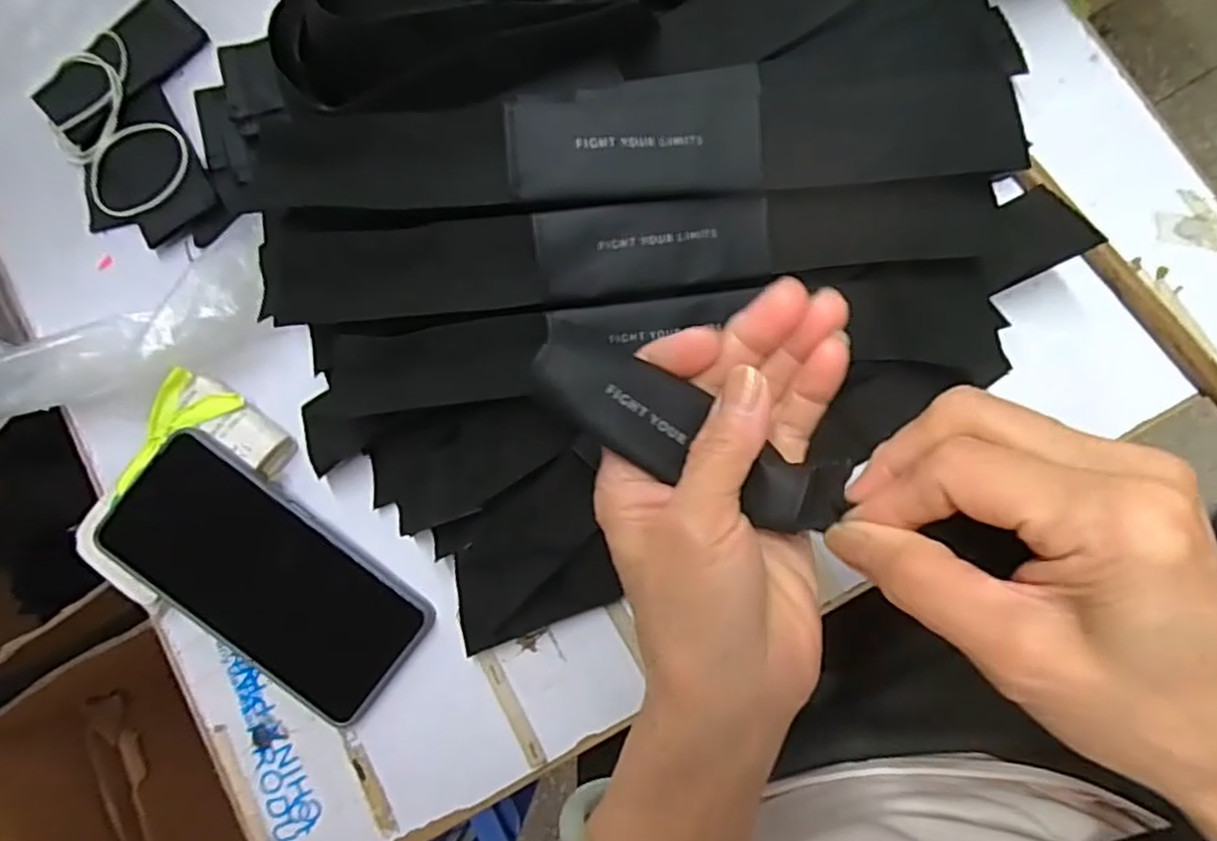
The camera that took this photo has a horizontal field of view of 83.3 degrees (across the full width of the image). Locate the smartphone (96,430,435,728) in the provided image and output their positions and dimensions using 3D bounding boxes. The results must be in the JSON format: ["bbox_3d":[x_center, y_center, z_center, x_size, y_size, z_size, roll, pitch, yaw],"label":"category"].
[{"bbox_3d":[-0.181,0.086,0.361,0.164,0.016,0.083,38,97,0],"label":"smartphone"}]

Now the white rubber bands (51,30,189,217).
[{"bbox_3d":[-0.298,-0.171,0.412,0.068,0.014,0.117,-34,81,0],"label":"white rubber bands"}]

